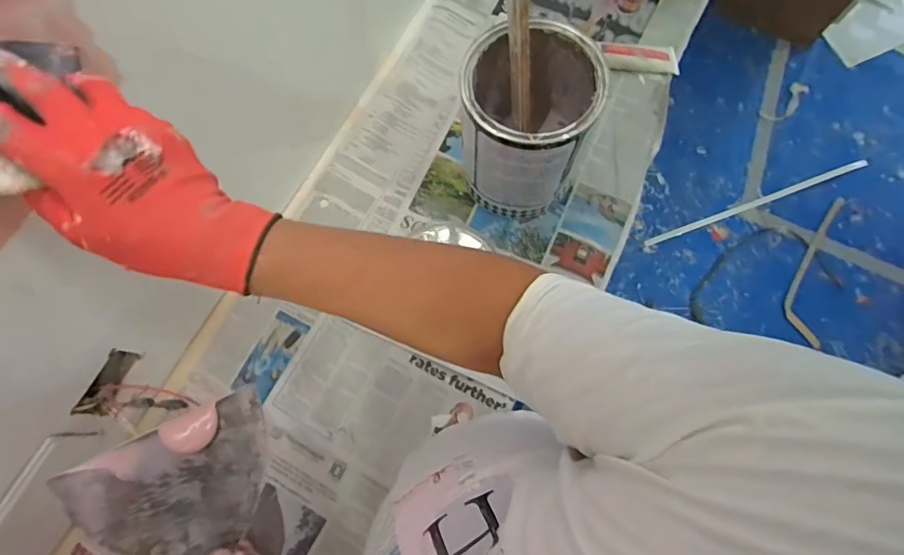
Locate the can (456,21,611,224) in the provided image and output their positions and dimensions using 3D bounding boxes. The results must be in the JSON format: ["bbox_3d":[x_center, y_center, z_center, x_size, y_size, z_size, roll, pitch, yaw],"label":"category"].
[{"bbox_3d":[0.095,-0.197,0.639,0.158,0.205,0.179,17,75,6],"label":"can"}]

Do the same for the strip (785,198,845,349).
[{"bbox_3d":[1.152,-0.040,1.567,0.125,0.029,0.526,18,75,7],"label":"strip"}]

